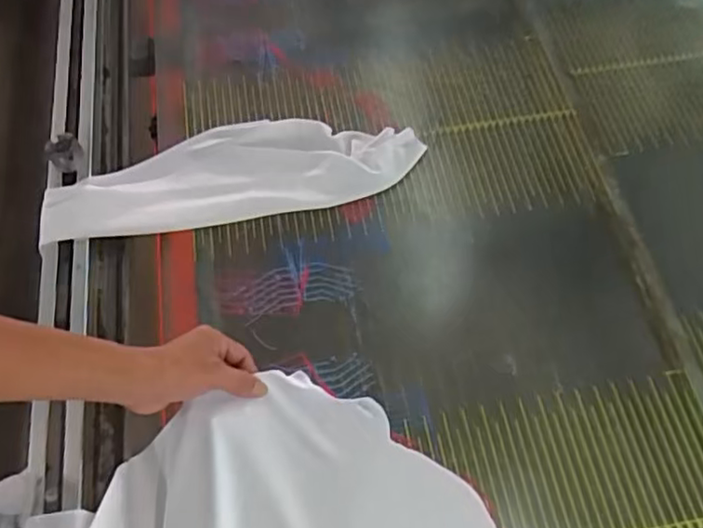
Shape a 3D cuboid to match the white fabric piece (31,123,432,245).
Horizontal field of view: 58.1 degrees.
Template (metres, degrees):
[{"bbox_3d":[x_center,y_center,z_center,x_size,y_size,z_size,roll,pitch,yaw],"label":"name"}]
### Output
[{"bbox_3d":[-0.135,-0.115,0.763,0.433,0.028,0.139,-11,58,-10],"label":"white fabric piece"}]

